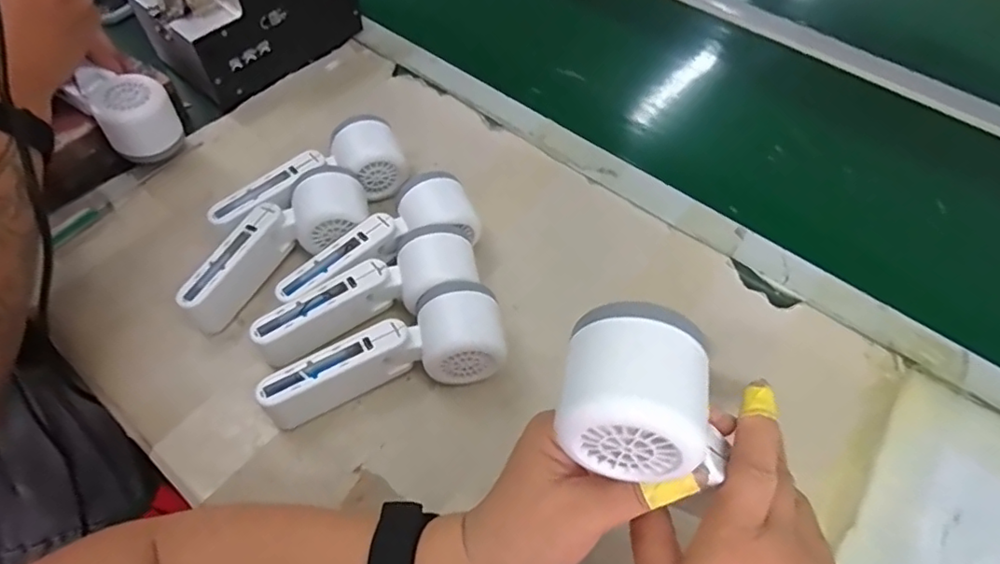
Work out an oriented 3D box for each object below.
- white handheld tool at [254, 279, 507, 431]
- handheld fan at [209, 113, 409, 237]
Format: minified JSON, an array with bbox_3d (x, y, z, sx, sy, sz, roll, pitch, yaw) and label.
[{"bbox_3d":[-0.079,0.049,0.399,0.165,0.054,0.060,-15,58,-14],"label":"white handheld tool"},{"bbox_3d":[-0.159,-0.083,0.486,0.165,0.056,0.053,-27,61,-20],"label":"handheld fan"}]

